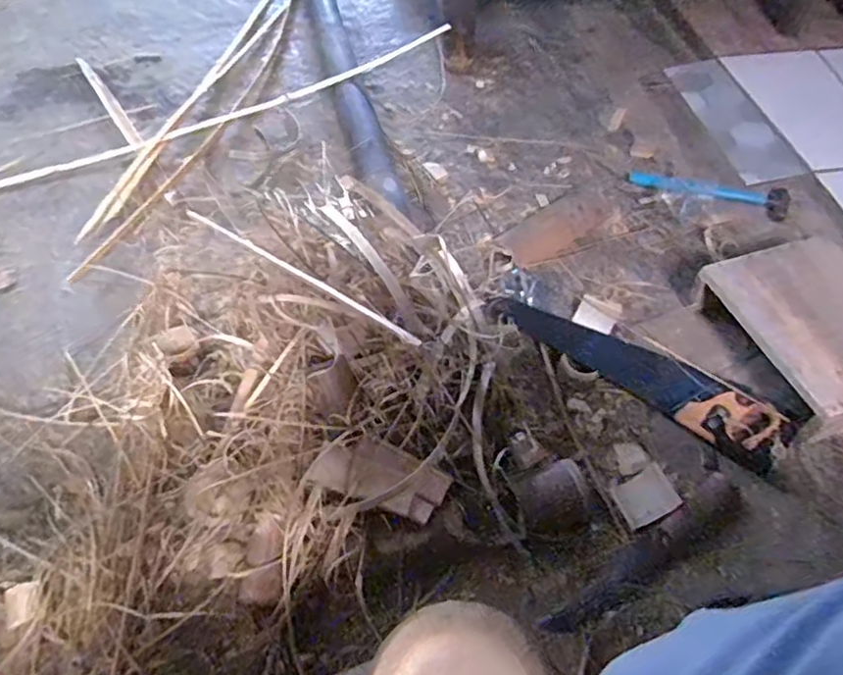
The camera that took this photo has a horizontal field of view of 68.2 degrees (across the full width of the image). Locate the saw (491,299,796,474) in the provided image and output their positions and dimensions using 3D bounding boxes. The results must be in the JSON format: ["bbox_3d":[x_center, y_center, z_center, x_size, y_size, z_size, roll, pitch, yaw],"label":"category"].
[{"bbox_3d":[0.312,0.050,0.927,0.460,0.047,0.107,27,57,18],"label":"saw"}]

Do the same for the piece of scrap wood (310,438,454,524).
[{"bbox_3d":[-0.045,0.168,0.753,0.158,0.006,0.069,24,79,-10],"label":"piece of scrap wood"}]

